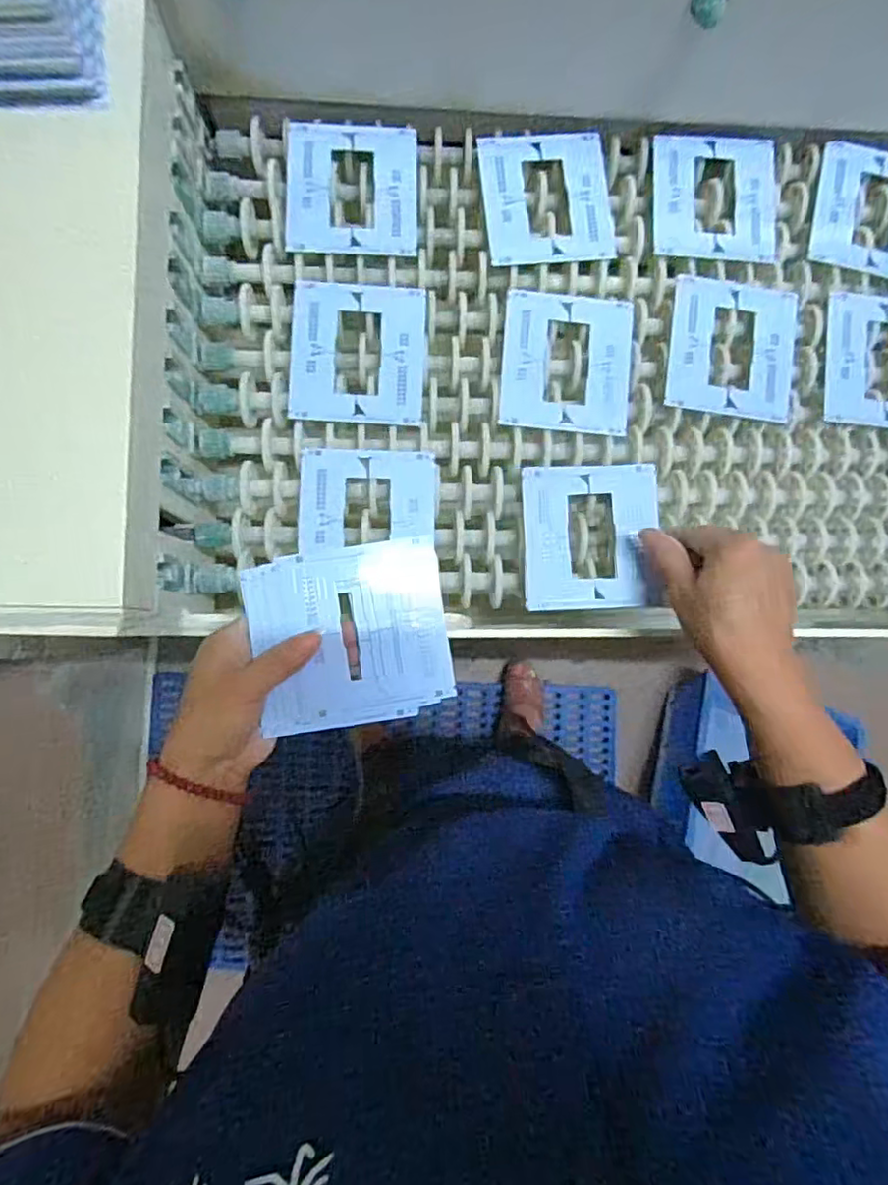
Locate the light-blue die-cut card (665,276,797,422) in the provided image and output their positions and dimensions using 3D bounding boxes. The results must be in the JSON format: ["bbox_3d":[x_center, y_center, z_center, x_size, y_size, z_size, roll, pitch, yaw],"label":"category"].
[{"bbox_3d":[0.235,-0.198,0.501,0.104,0.005,0.110,7,86,-3],"label":"light-blue die-cut card"}]

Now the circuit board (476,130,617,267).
[{"bbox_3d":[0.083,-0.319,0.496,0.102,0.005,0.111,-6,83,-5],"label":"circuit board"}]

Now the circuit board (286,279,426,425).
[{"bbox_3d":[-0.066,-0.184,0.476,0.101,0.005,0.108,1,87,-3],"label":"circuit board"}]

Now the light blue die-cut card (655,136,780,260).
[{"bbox_3d":[0.224,-0.325,0.507,0.104,0.007,0.101,2,89,-4],"label":"light blue die-cut card"}]

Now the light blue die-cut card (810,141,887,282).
[{"bbox_3d":[0.368,-0.323,0.519,0.108,0.006,0.116,11,87,-3],"label":"light blue die-cut card"}]

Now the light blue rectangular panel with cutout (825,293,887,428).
[{"bbox_3d":[0.373,-0.192,0.515,0.112,0.005,0.108,5,89,-5],"label":"light blue rectangular panel with cutout"}]

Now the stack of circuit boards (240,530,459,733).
[{"bbox_3d":[-0.060,0.028,0.405,0.124,0.013,0.115,-9,88,-4],"label":"stack of circuit boards"}]

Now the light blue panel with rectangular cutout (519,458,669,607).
[{"bbox_3d":[0.112,-0.043,0.468,0.101,0.005,0.109,-3,84,3],"label":"light blue panel with rectangular cutout"}]

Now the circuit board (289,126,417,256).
[{"bbox_3d":[-0.072,-0.317,0.485,0.101,0.007,0.108,-1,85,-4],"label":"circuit board"}]

